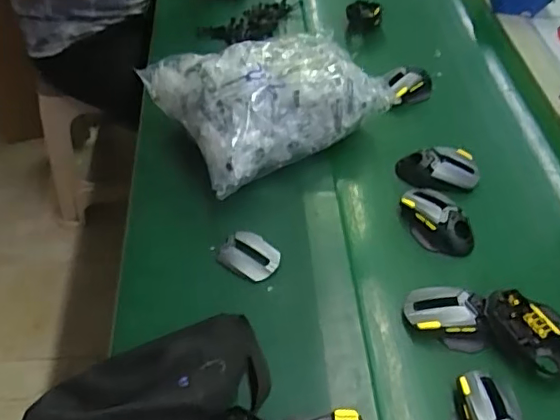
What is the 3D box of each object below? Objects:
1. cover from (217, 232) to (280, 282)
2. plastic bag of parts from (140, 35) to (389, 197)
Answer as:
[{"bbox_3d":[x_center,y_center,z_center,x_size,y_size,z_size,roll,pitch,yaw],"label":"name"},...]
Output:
[{"bbox_3d":[-0.041,0.063,0.756,0.077,0.031,0.050,26,53,20],"label":"cover"},{"bbox_3d":[-0.012,-0.178,0.887,0.313,0.140,0.229,-26,54,-24],"label":"plastic bag of parts"}]

